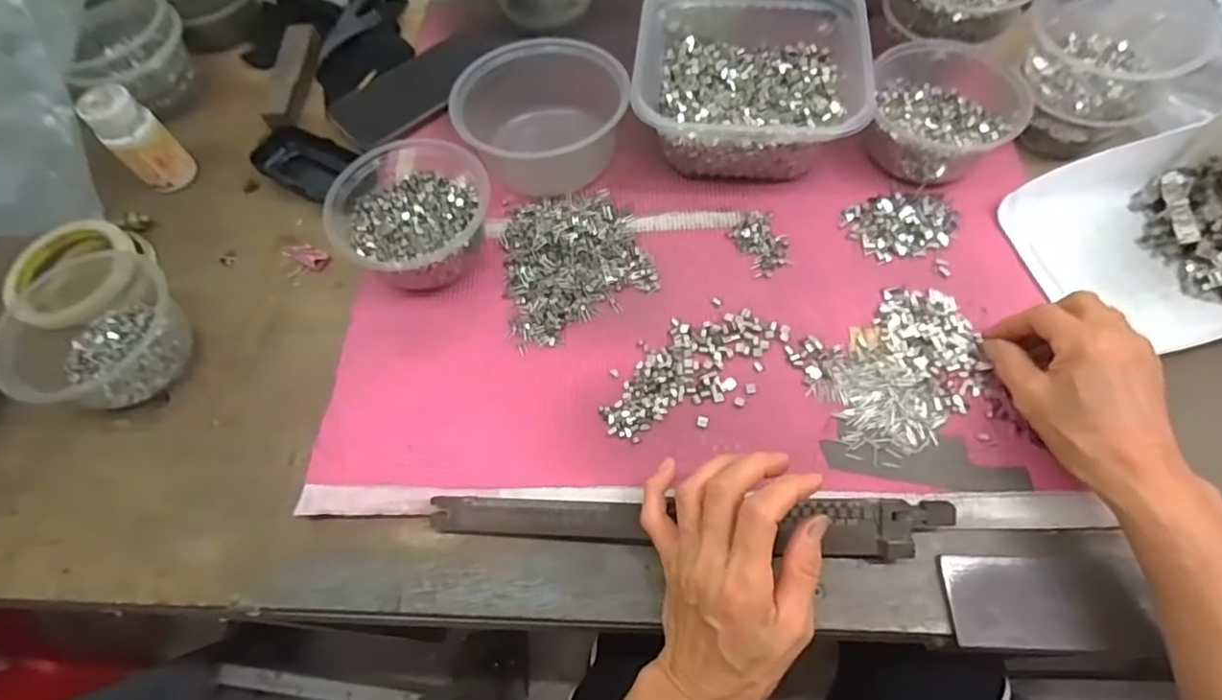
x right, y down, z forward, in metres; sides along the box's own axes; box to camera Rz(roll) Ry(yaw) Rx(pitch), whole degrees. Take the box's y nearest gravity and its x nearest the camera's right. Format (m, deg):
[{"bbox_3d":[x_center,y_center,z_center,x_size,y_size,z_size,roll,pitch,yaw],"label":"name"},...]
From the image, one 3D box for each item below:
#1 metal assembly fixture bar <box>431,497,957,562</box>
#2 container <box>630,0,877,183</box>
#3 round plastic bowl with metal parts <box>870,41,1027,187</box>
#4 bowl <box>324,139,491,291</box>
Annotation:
[{"bbox_3d":[0.044,0.107,0.371,0.310,0.018,0.031,0,64,4],"label":"metal assembly fixture bar"},{"bbox_3d":[0.110,-0.223,0.499,0.169,0.073,0.173,5,65,6],"label":"container"},{"bbox_3d":[0.261,-0.192,0.486,0.110,0.046,0.132,10,66,9],"label":"round plastic bowl with metal parts"},{"bbox_3d":[-0.150,-0.101,0.464,0.114,0.059,0.122,-1,64,3],"label":"bowl"}]

